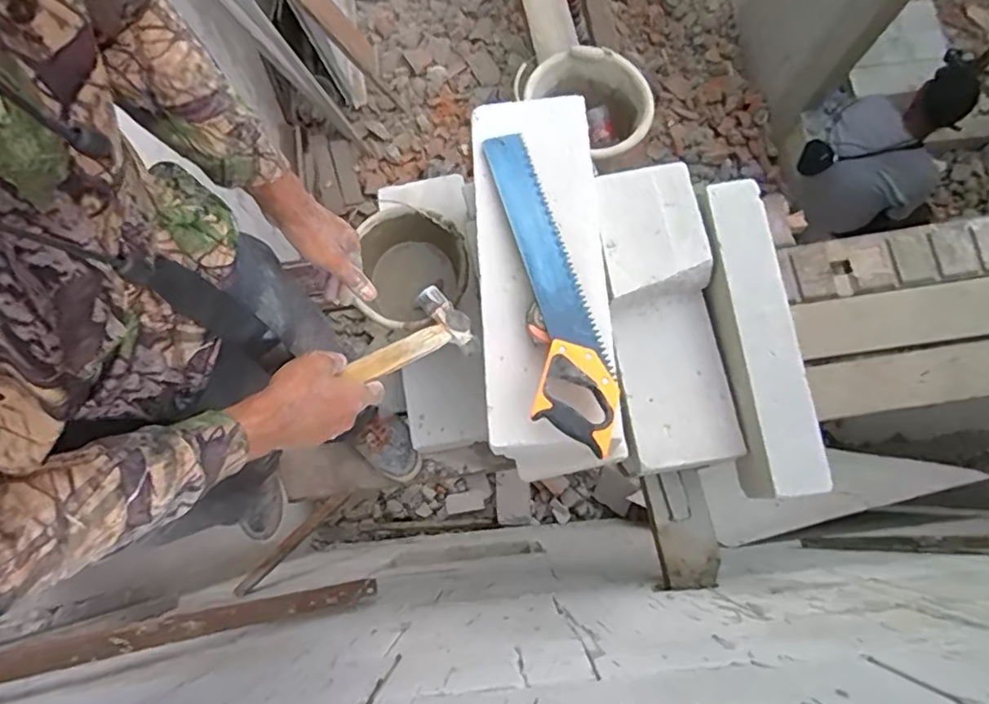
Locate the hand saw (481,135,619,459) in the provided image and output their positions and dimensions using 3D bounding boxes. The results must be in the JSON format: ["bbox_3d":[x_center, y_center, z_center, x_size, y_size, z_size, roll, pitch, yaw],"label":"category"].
[{"bbox_3d":[0.082,-0.118,0.916,0.116,0.023,0.542,-4,64,-11],"label":"hand saw"}]

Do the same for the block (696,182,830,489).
[{"bbox_3d":[0.480,-0.029,1.103,0.117,0.095,0.575,-6,77,-1],"label":"block"}]

